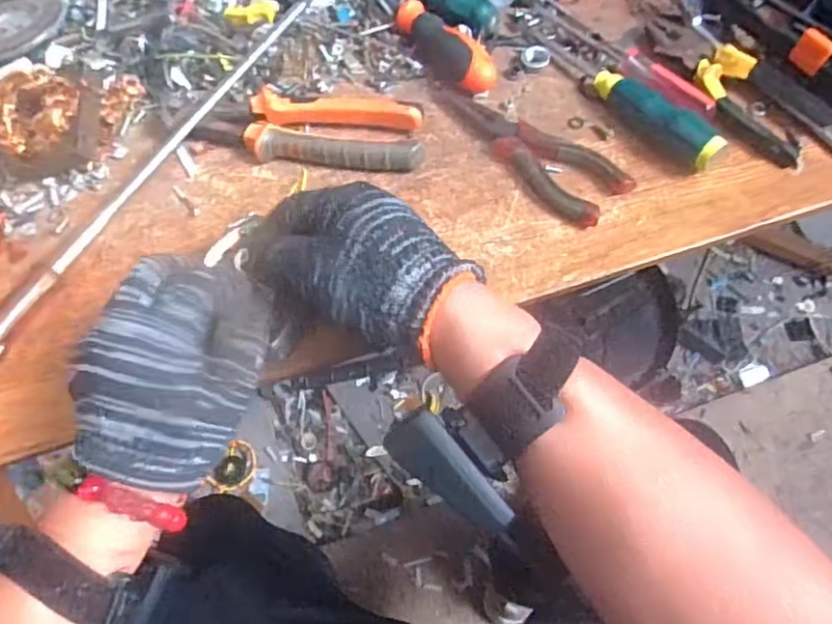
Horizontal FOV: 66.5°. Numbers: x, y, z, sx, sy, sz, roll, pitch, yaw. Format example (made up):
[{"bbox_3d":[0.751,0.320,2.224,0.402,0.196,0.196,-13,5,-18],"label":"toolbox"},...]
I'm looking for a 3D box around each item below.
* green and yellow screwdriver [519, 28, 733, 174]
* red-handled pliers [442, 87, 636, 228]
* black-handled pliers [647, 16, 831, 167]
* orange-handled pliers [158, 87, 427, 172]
[{"bbox_3d":[0.148,-0.168,0.474,0.032,0.031,0.185,-37,66,-15],"label":"green and yellow screwdriver"},{"bbox_3d":[0.076,-0.119,0.459,0.153,0.016,0.051,36,70,20],"label":"red-handled pliers"},{"bbox_3d":[0.241,-0.176,0.476,0.065,0.024,0.155,-24,63,-9],"label":"black-handled pliers"},{"bbox_3d":[-0.090,-0.136,0.472,0.191,0.020,0.053,6,62,7],"label":"orange-handled pliers"}]

